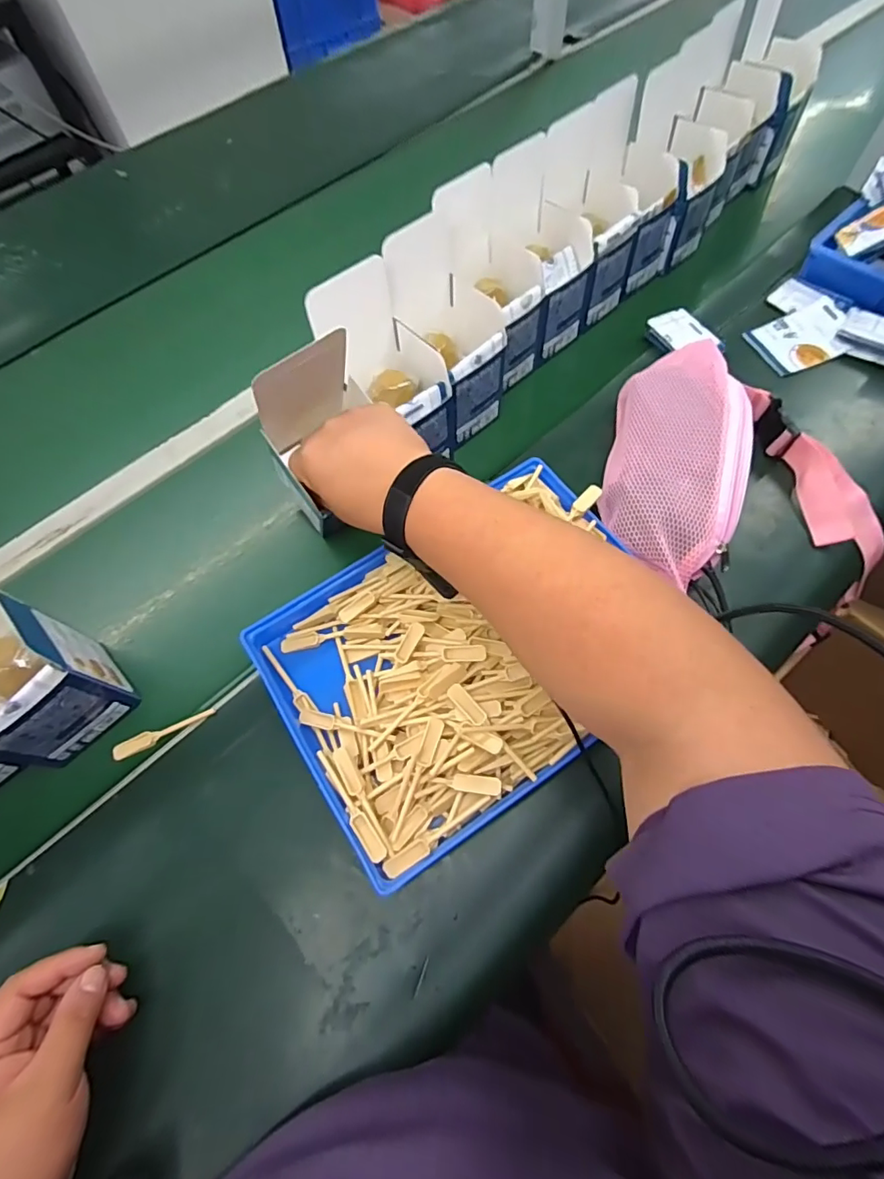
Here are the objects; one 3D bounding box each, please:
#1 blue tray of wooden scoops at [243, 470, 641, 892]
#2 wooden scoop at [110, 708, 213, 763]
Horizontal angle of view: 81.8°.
[{"bbox_3d":[0.018,0.046,0.423,0.305,0.043,0.242,-32,69,-11],"label":"blue tray of wooden scoops"},{"bbox_3d":[-0.237,0.122,0.436,0.086,0.008,0.012,-24,68,-7],"label":"wooden scoop"}]

